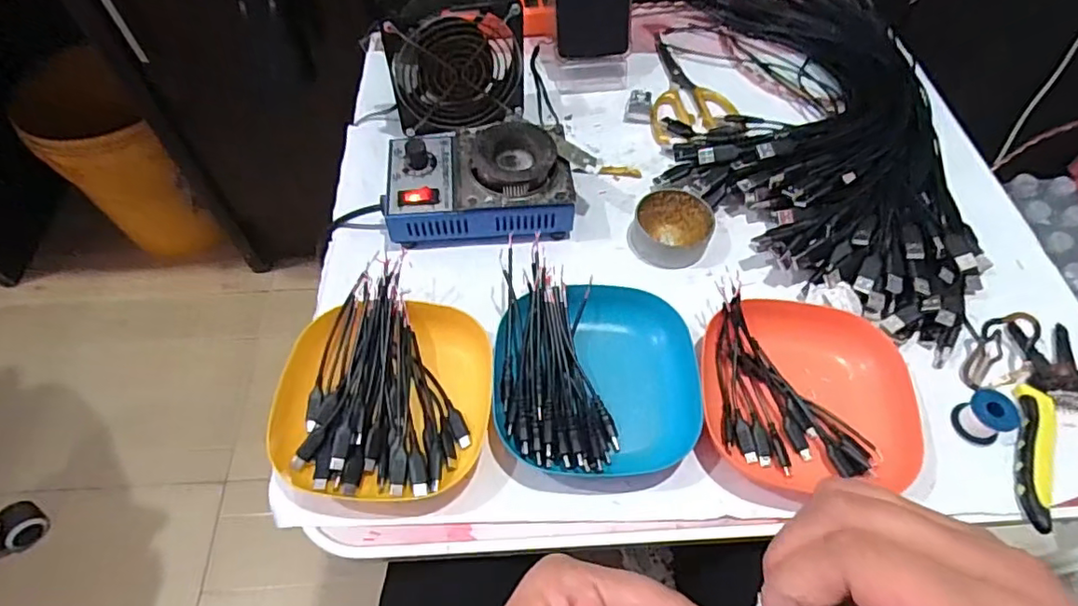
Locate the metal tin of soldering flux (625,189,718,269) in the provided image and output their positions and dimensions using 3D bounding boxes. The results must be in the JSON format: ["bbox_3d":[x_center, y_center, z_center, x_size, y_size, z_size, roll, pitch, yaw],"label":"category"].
[{"bbox_3d":[0.111,-0.063,0.496,0.063,0.023,0.065,0,58,-1],"label":"metal tin of soldering flux"}]

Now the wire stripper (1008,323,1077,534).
[{"bbox_3d":[0.379,0.084,0.409,0.114,0.015,0.153,9,58,4],"label":"wire stripper"}]

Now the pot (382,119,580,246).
[{"bbox_3d":[-0.049,-0.102,0.497,0.152,0.061,0.101,-2,58,-2],"label":"pot"}]

